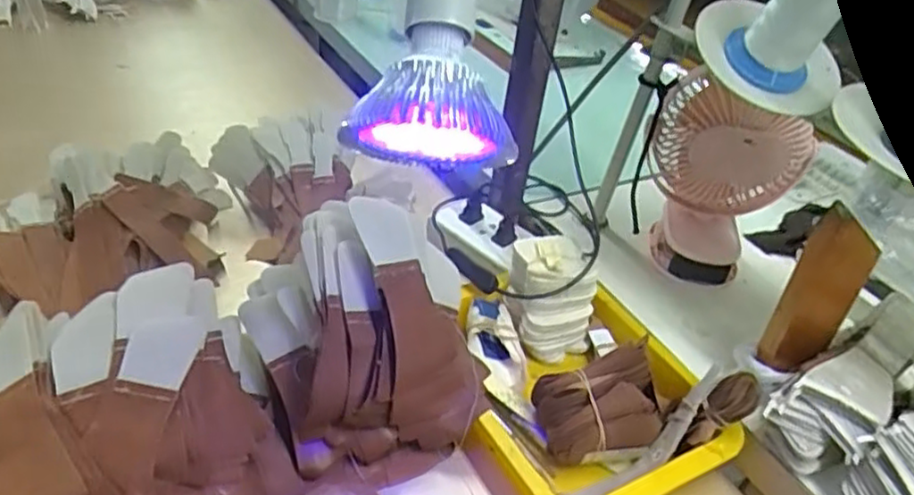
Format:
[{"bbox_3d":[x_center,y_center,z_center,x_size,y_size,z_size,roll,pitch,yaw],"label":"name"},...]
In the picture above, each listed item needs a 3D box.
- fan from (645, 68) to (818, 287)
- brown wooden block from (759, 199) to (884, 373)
[{"bbox_3d":[0.261,-0.059,0.691,0.157,0.178,0.078,12,37,6],"label":"fan"},{"bbox_3d":[0.282,0.035,0.541,0.052,0.152,0.025,12,38,6],"label":"brown wooden block"}]

